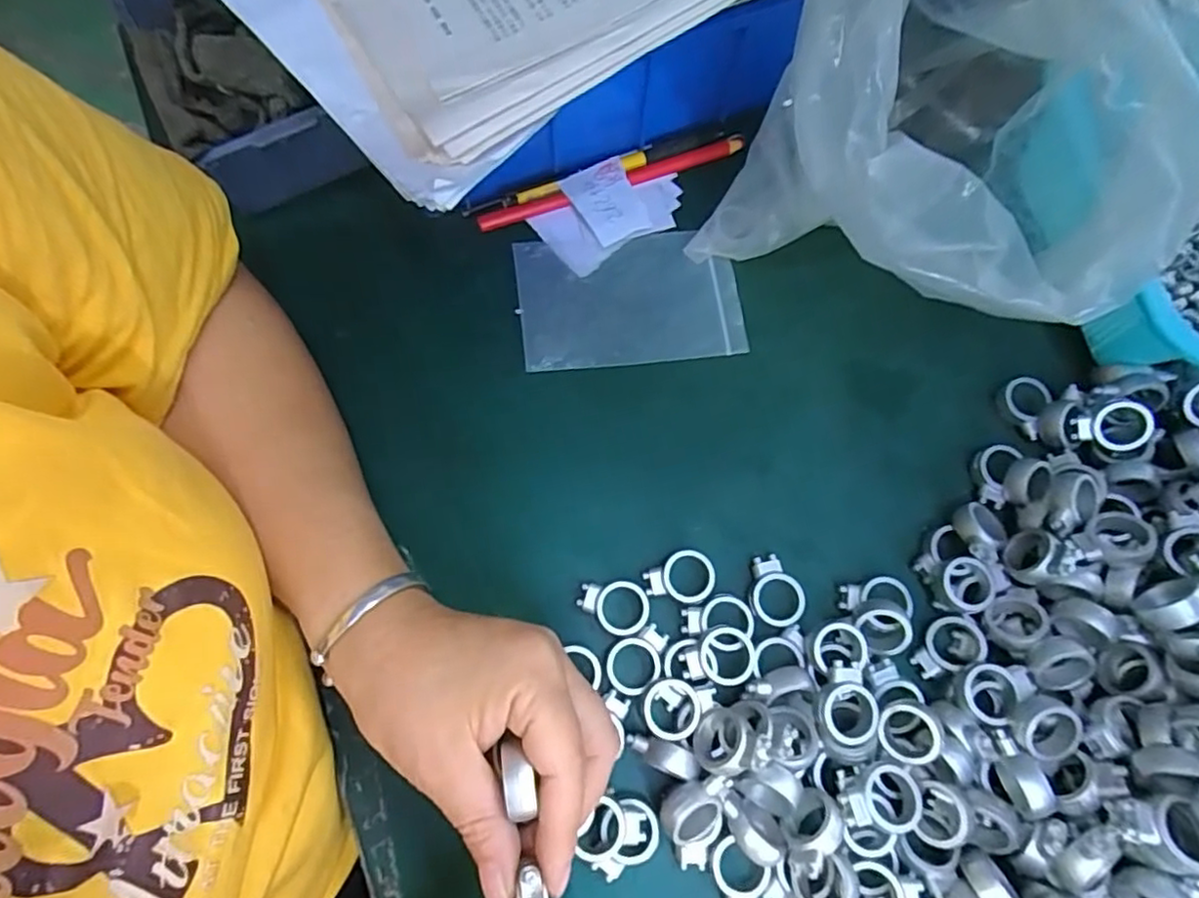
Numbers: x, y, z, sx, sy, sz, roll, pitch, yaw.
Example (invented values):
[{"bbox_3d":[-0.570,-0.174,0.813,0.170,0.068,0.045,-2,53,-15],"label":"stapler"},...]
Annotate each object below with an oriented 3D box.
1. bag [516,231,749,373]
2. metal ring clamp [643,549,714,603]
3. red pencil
[{"bbox_3d":[0.017,-0.084,0.356,0.122,0.008,0.075,-5,77,-4],"label":"bag"},{"bbox_3d":[0.039,0.064,0.310,0.034,0.006,0.025,-11,74,-5],"label":"metal ring clamp"},{"bbox_3d":[0.009,-0.158,0.376,0.166,0.009,0.010,-20,74,-7],"label":"red pencil"}]

